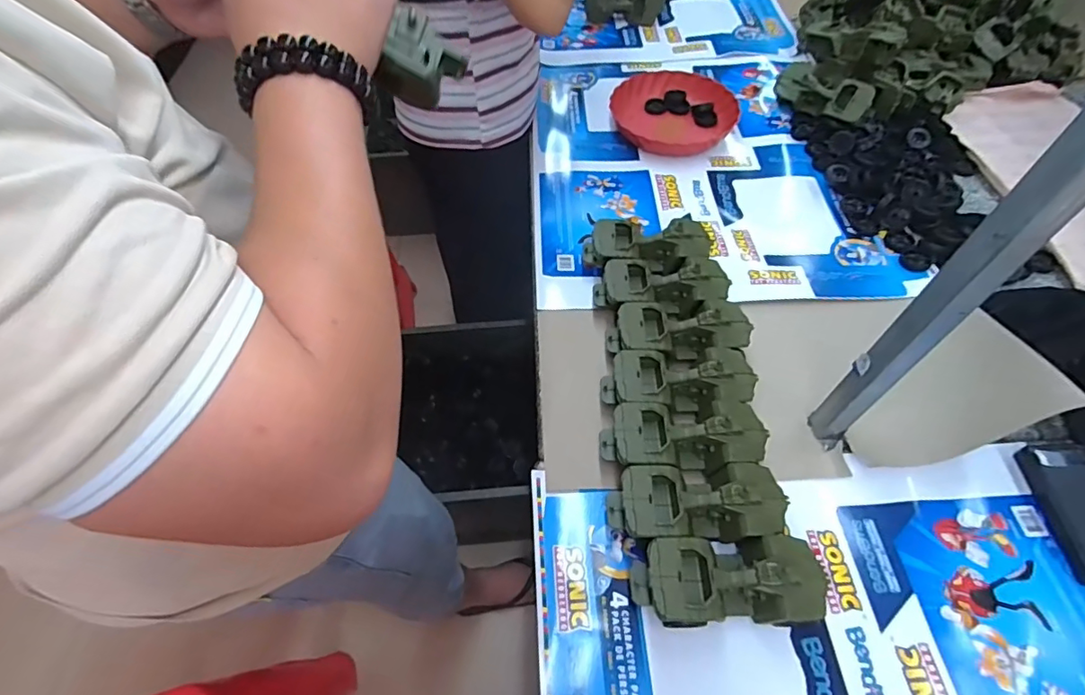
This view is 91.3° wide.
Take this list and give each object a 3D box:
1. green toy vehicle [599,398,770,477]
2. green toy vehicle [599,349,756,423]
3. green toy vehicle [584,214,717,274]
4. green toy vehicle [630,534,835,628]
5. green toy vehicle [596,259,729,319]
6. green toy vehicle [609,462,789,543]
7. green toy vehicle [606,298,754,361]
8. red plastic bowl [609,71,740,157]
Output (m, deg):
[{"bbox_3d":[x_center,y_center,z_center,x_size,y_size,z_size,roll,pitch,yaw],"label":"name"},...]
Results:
[{"bbox_3d":[0.168,0.113,0.645,0.190,0.080,0.084,-1,56,0],"label":"green toy vehicle"},{"bbox_3d":[0.174,0.054,0.688,0.188,0.073,0.088,-3,57,2],"label":"green toy vehicle"},{"bbox_3d":[0.159,-0.143,0.818,0.189,0.076,0.085,0,57,4],"label":"green toy vehicle"},{"bbox_3d":[0.195,0.245,0.554,0.197,0.078,0.082,-1,56,0],"label":"green toy vehicle"},{"bbox_3d":[0.174,-0.079,0.778,0.192,0.067,0.094,-3,57,2],"label":"green toy vehicle"},{"bbox_3d":[0.170,0.179,0.598,0.184,0.079,0.076,0,56,1],"label":"green toy vehicle"},{"bbox_3d":[0.189,-0.017,0.734,0.191,0.069,0.083,-6,57,0],"label":"green toy vehicle"},{"bbox_3d":[0.255,-0.456,1.036,0.237,0.051,0.236,-2,57,3],"label":"red plastic bowl"}]

